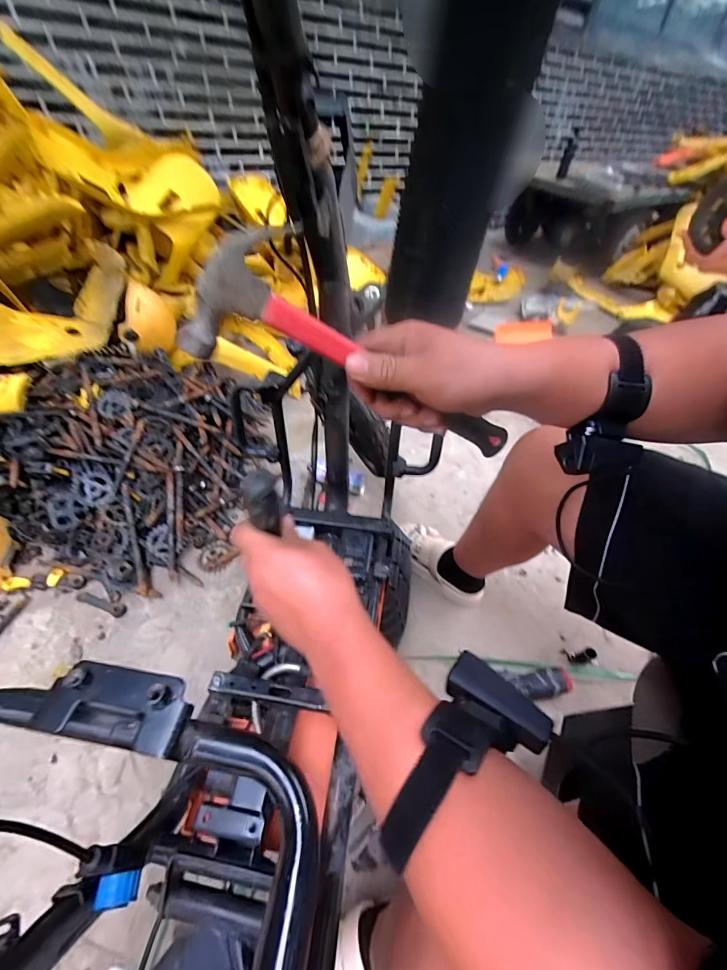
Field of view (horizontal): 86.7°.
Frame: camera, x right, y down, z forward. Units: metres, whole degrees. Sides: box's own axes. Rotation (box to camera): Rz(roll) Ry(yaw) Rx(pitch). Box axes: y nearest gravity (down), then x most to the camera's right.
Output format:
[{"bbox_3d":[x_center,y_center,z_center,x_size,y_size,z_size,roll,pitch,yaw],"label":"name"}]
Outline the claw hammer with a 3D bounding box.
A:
[{"bbox_3d":[0.016,-0.083,0.295,0.271,0.085,0.034,21,39,-29],"label":"claw hammer"}]

